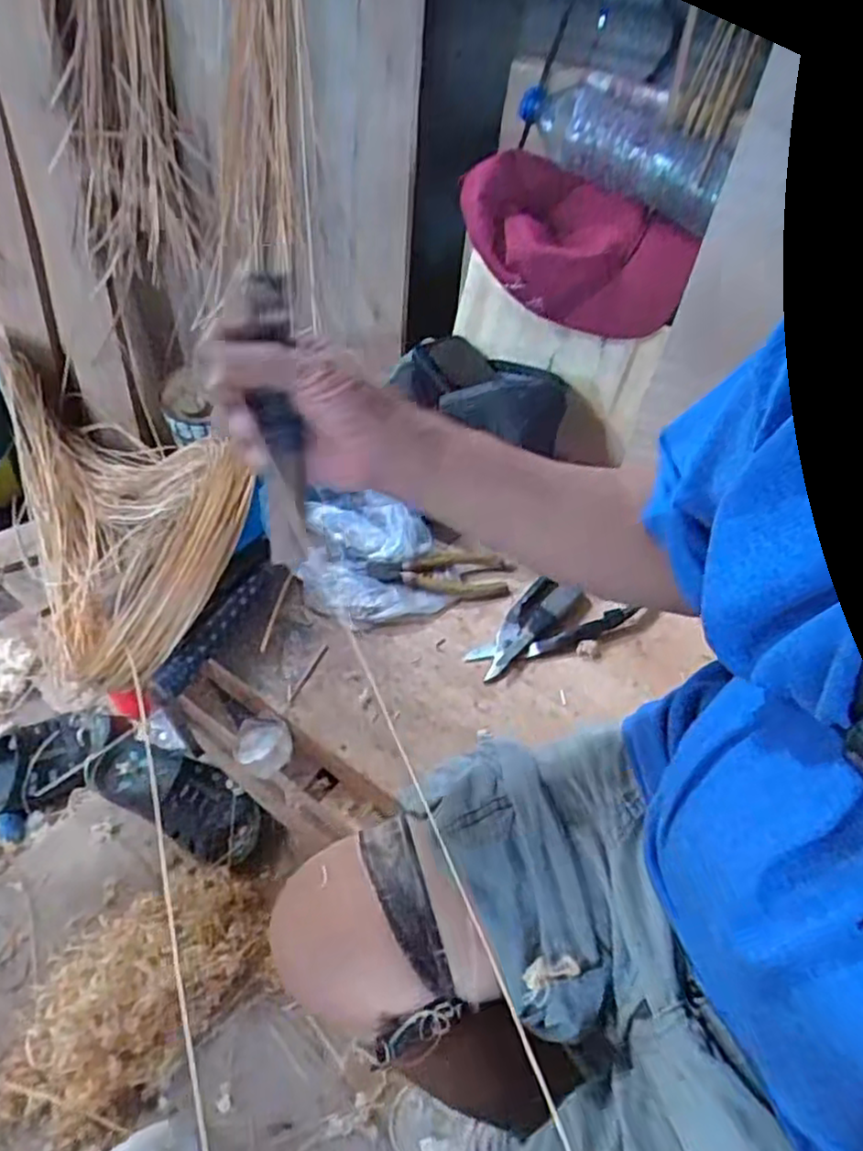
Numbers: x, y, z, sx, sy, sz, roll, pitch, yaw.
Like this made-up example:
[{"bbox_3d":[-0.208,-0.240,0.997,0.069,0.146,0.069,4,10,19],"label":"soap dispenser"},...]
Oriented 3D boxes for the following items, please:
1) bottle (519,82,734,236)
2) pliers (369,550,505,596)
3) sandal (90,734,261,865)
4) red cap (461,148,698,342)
[{"bbox_3d":[0.199,-0.442,0.723,0.243,0.067,0.075,36,60,27],"label":"bottle"},{"bbox_3d":[0.005,-0.003,0.747,0.147,0.016,0.051,2,49,-18],"label":"pliers"},{"bbox_3d":[-0.320,0.269,0.874,0.243,0.060,0.094,23,55,19],"label":"sandal"},{"bbox_3d":[0.145,-0.340,0.748,0.258,0.105,0.145,32,76,8],"label":"red cap"}]

